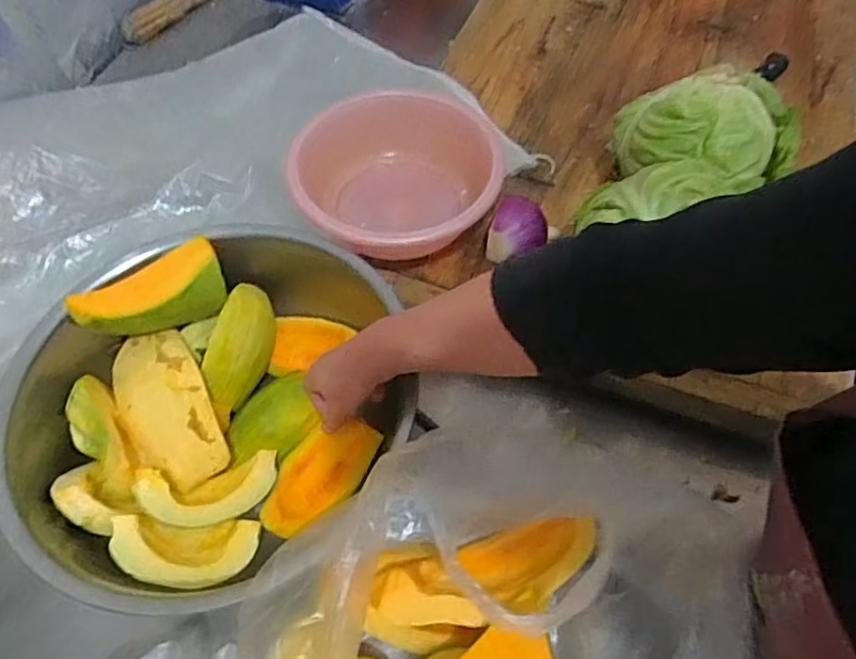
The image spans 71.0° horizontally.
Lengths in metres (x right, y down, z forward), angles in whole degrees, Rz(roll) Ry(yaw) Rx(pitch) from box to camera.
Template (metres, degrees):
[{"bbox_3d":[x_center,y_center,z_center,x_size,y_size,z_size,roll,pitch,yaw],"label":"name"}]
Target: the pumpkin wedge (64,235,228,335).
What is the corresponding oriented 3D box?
[{"bbox_3d":[-0.281,-0.033,0.620,0.144,0.051,0.061,-31,63,-16],"label":"pumpkin wedge"}]

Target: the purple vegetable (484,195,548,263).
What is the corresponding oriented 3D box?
[{"bbox_3d":[0.101,-0.108,0.687,0.057,0.059,0.062,26,63,16],"label":"purple vegetable"}]

